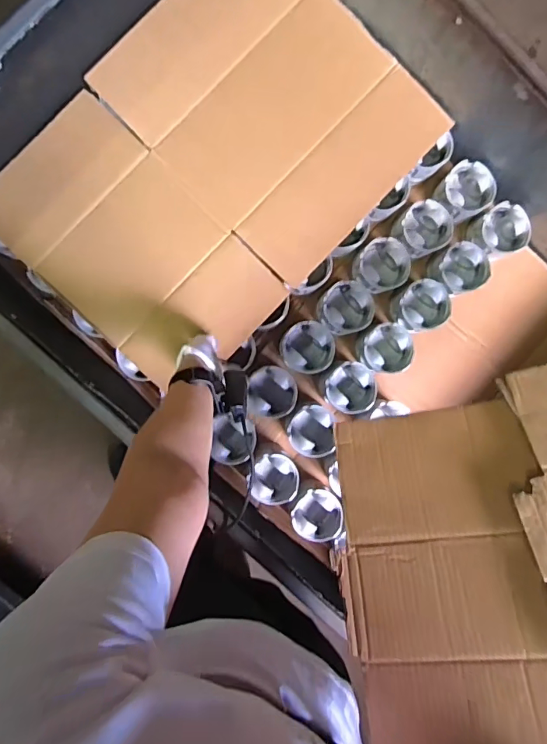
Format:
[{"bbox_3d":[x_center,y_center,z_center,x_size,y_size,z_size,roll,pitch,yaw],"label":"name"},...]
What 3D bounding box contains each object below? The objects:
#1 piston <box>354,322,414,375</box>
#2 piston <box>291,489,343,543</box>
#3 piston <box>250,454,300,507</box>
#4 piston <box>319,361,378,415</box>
[{"bbox_3d":[0.207,-0.046,0.865,0.099,0.070,0.098,6,89,-1],"label":"piston"},{"bbox_3d":[0.086,0.271,0.856,0.088,0.054,0.088,-35,90,-1],"label":"piston"},{"bbox_3d":[0.003,0.197,0.853,0.087,0.056,0.093,15,89,-1],"label":"piston"},{"bbox_3d":[0.142,0.029,0.853,0.092,0.072,0.090,0,90,-1],"label":"piston"}]

